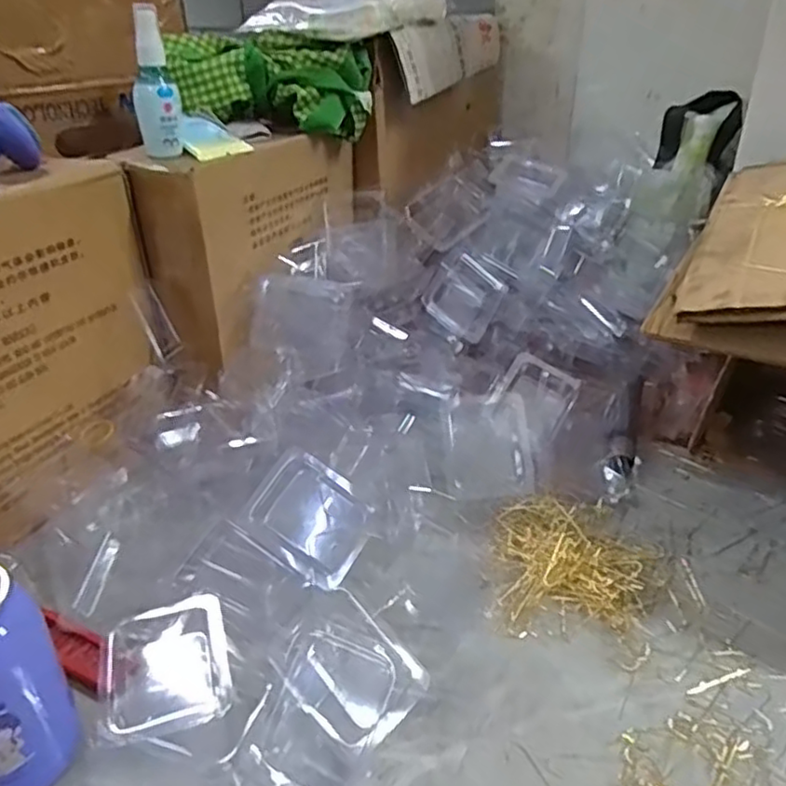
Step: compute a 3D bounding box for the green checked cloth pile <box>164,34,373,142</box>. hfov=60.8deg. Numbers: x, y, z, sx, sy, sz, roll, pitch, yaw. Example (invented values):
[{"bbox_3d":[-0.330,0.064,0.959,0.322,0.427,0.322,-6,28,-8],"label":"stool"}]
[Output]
[{"bbox_3d":[-0.131,-0.325,0.710,0.213,0.087,0.076,-1,30,-2],"label":"green checked cloth pile"}]

